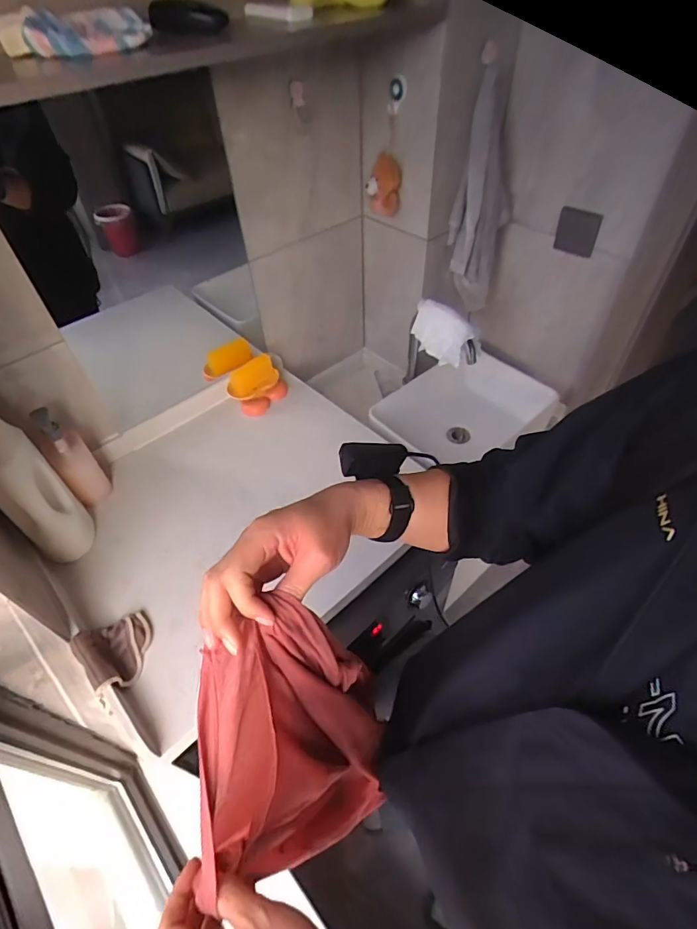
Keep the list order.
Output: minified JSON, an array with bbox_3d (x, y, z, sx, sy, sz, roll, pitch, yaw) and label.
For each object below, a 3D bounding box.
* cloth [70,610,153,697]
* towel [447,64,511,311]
[{"bbox_3d":[-0.358,0.285,0.740,0.107,0.050,0.106,35,59,28],"label":"cloth"},{"bbox_3d":[0.298,-0.576,1.061,0.117,0.439,0.157,10,50,10],"label":"towel"}]

